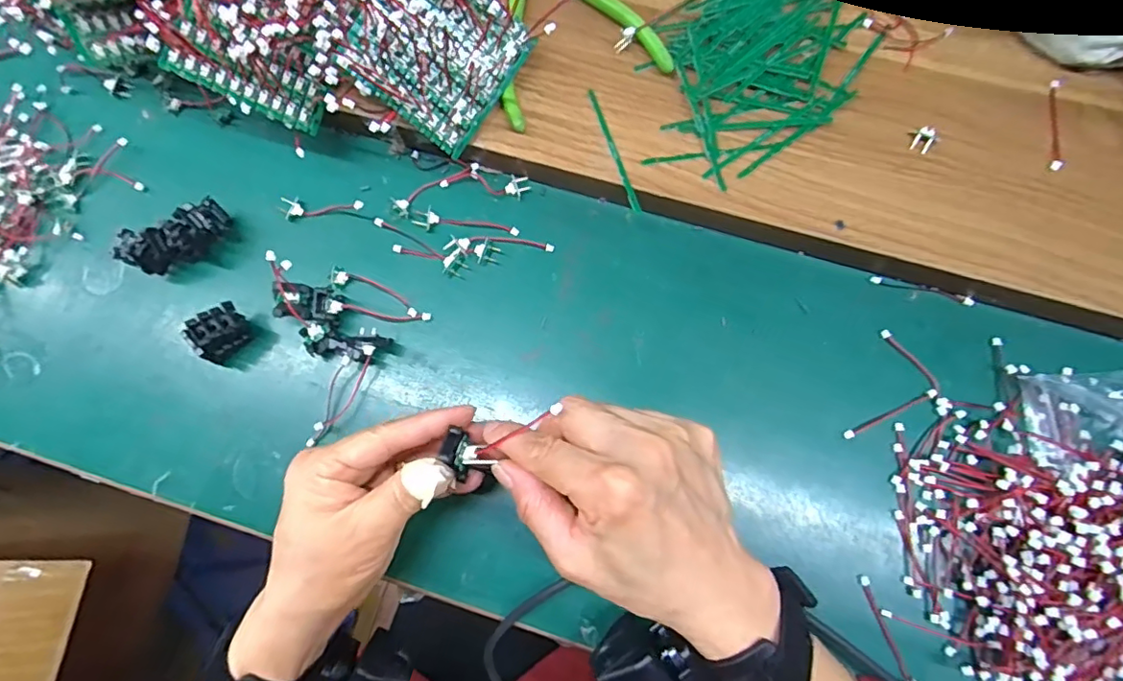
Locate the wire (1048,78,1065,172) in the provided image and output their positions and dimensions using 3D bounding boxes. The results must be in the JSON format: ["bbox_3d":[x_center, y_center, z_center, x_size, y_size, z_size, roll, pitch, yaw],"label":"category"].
[{"bbox_3d":[0.284,-0.126,0.316,0.010,0.004,0.062,12,78,3],"label":"wire"}]

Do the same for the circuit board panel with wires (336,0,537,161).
[{"bbox_3d":[-0.065,-0.162,0.308,0.081,0.010,0.084,33,92,-37],"label":"circuit board panel with wires"}]

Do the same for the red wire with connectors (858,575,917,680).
[{"bbox_3d":[0.174,0.155,0.295,0.007,0.007,0.060,-21,78,-4],"label":"red wire with connectors"}]

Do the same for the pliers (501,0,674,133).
[{"bbox_3d":[-0.006,-0.208,0.342,0.103,0.021,0.136,-22,77,-2],"label":"pliers"}]

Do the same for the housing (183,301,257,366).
[{"bbox_3d":[-0.206,-0.005,0.336,0.032,0.029,0.021,-44,78,-7],"label":"housing"}]

